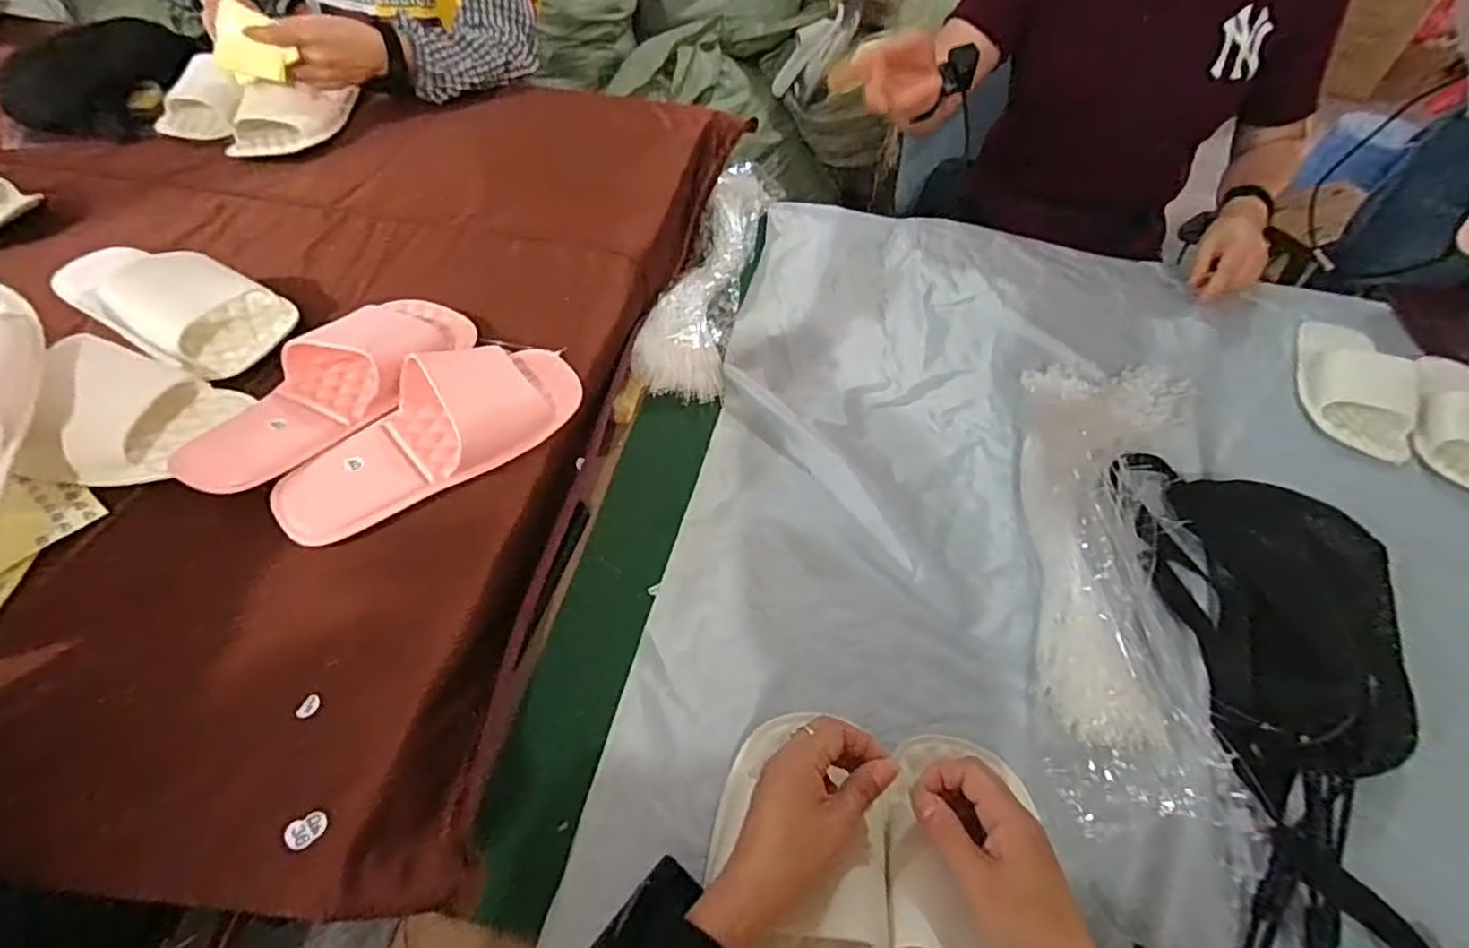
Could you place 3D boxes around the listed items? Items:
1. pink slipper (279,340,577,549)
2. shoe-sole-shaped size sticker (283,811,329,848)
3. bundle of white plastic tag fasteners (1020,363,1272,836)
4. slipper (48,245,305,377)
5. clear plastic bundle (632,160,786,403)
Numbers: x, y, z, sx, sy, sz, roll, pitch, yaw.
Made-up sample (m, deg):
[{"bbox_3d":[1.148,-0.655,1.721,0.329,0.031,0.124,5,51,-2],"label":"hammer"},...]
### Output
[{"bbox_3d":[-0.221,-0.039,0.493,0.229,0.058,0.097,-33,60,-26],"label":"pink slipper"},{"bbox_3d":[-0.223,0.185,0.346,0.015,0.004,0.018,51,50,2],"label":"shoe-sole-shaped size sticker"},{"bbox_3d":[0.345,0.056,0.588,0.169,0.063,0.483,15,52,9],"label":"bundle of white plastic tag fasteners"},{"bbox_3d":[-0.493,-0.155,0.569,0.239,0.052,0.109,20,53,12],"label":"slipper"},{"bbox_3d":[-0.020,-0.260,0.818,0.094,0.036,0.447,11,51,5],"label":"clear plastic bundle"}]

